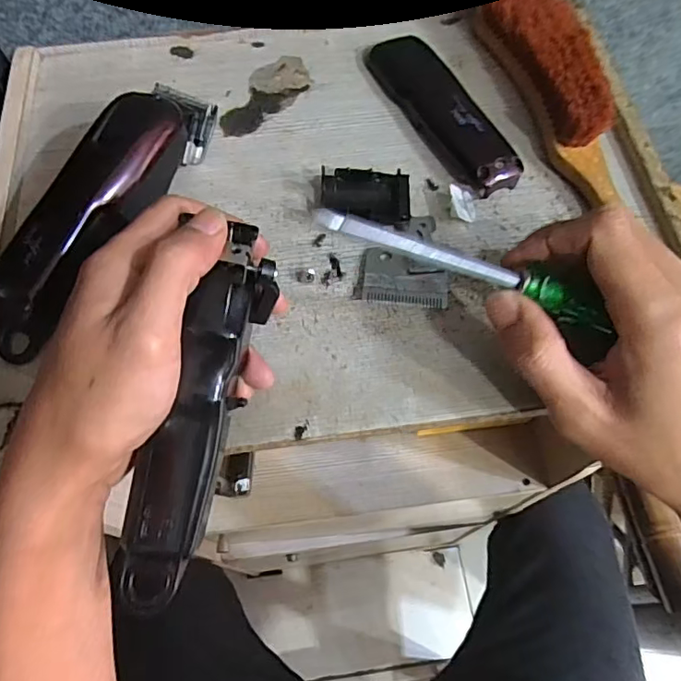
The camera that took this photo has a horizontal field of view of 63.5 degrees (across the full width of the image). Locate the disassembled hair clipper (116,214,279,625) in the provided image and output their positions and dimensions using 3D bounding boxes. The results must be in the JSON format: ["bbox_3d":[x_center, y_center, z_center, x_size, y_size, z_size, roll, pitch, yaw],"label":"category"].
[{"bbox_3d":[-0.065,0.033,0.257,0.031,0.034,0.172,15,86,11],"label":"disassembled hair clipper"}]

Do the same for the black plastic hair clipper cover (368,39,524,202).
[{"bbox_3d":[0.064,-0.148,0.347,0.038,0.017,0.140,-26,64,-10],"label":"black plastic hair clipper cover"}]

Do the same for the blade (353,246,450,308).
[{"bbox_3d":[0.035,-0.034,0.304,0.050,0.007,0.032,10,64,9],"label":"blade"}]

